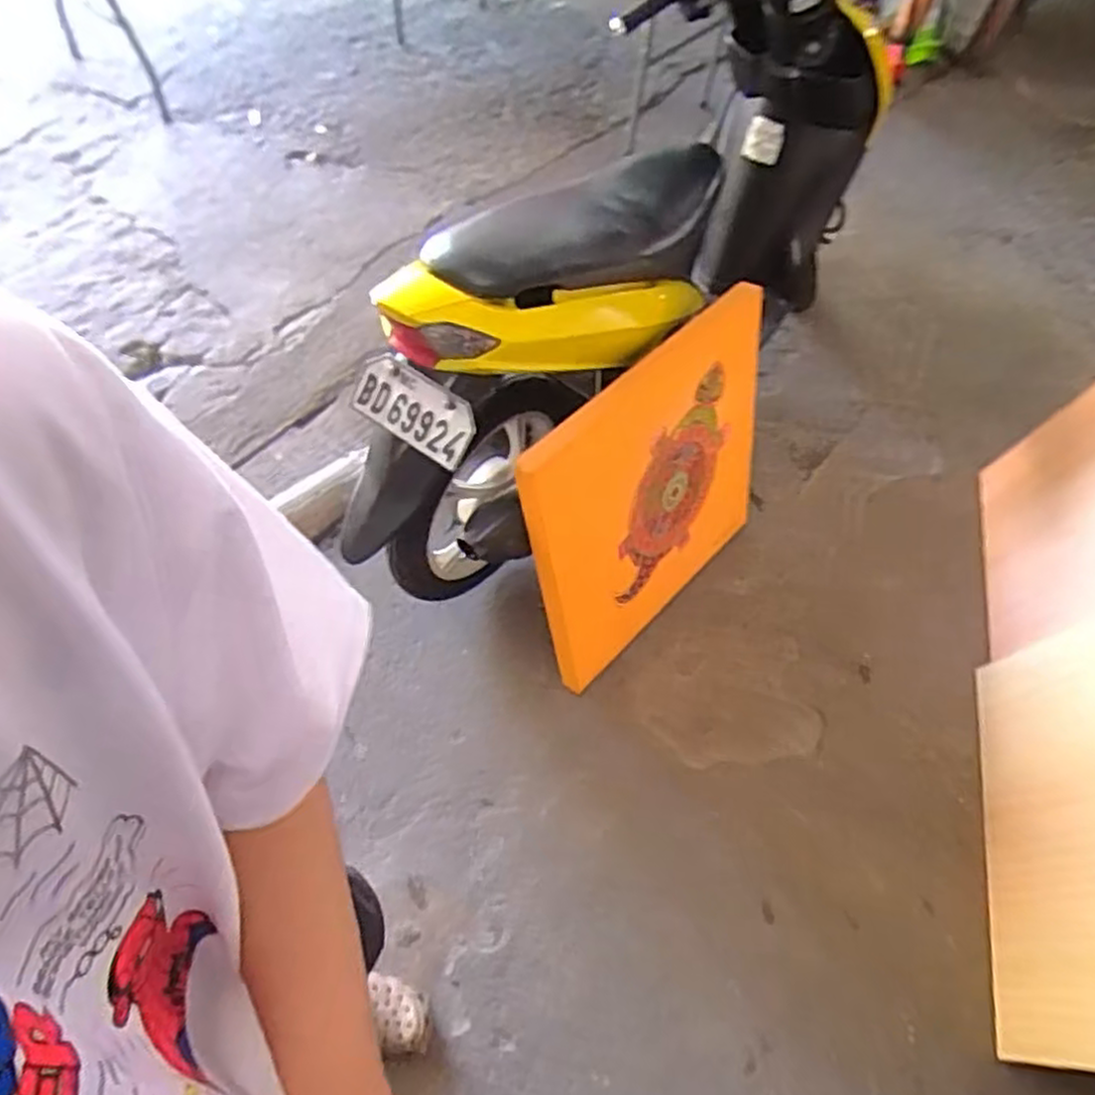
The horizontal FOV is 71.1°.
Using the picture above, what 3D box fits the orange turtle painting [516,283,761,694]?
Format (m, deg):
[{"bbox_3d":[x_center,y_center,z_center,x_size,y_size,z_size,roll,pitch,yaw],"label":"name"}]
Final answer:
[{"bbox_3d":[0.209,-0.091,1.473,0.610,0.588,0.039,-38,47,-24],"label":"orange turtle painting"}]

